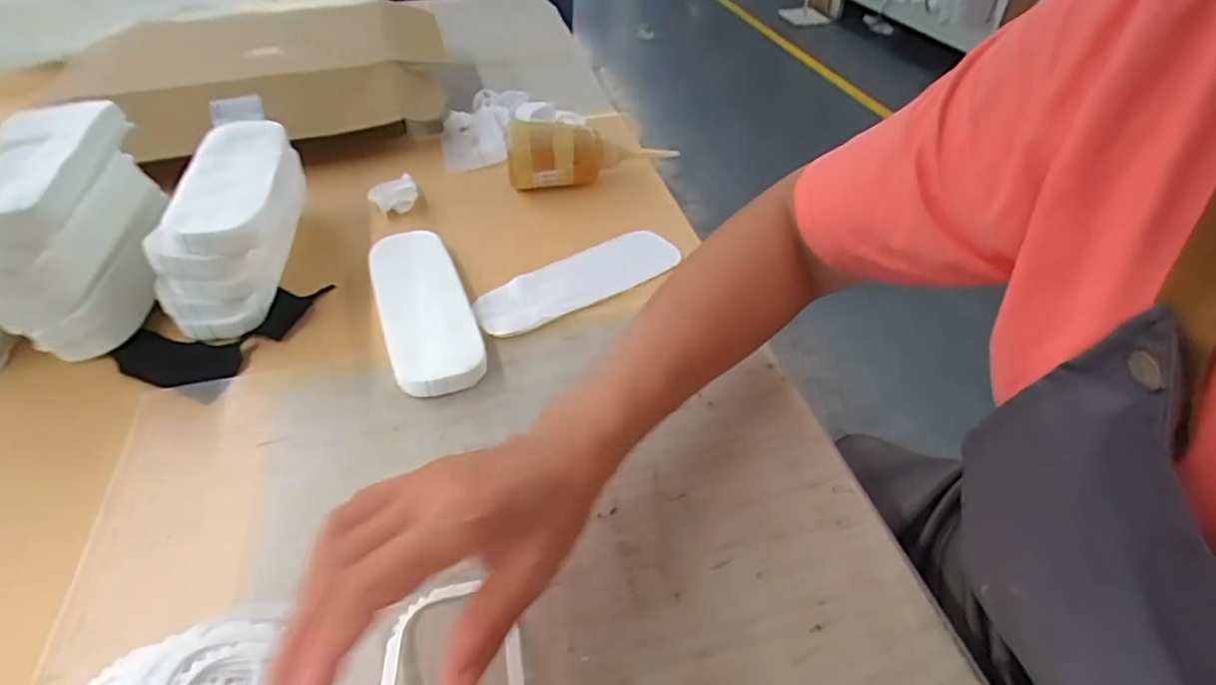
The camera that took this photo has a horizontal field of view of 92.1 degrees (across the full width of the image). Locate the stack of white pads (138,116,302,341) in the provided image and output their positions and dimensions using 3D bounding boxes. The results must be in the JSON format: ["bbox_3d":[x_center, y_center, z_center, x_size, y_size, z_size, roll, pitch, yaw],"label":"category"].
[{"bbox_3d":[-0.316,-0.104,0.506,0.090,0.098,0.189,-10,45,-9],"label":"stack of white pads"}]

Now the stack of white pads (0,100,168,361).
[{"bbox_3d":[-0.428,-0.092,0.470,0.078,0.137,0.175,-10,45,-9],"label":"stack of white pads"}]

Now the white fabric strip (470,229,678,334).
[{"bbox_3d":[-0.025,-0.056,0.519,0.195,0.012,0.066,-25,51,-27],"label":"white fabric strip"}]

